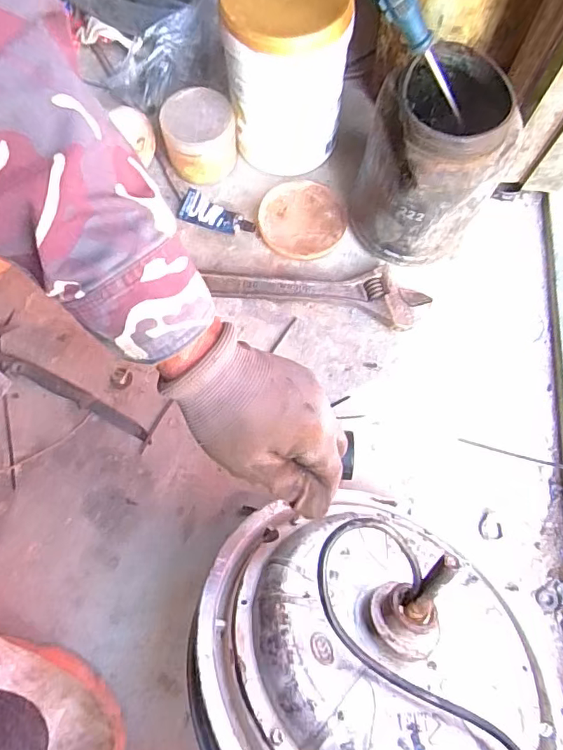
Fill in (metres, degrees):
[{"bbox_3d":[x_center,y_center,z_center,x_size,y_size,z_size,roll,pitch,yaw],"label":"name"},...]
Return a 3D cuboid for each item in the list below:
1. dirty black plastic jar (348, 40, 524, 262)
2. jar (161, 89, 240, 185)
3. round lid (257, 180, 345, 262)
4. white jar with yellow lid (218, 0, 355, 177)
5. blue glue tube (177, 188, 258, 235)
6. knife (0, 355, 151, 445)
[{"bbox_3d":[0.147,-0.210,0.513,0.129,0.171,0.135,0,74,1],"label":"dirty black plastic jar"},{"bbox_3d":[-0.094,-0.278,0.592,0.080,0.058,0.074,0,74,1],"label":"jar"},{"bbox_3d":[0.023,-0.181,0.594,0.099,0.007,0.097,0,74,1],"label":"round lid"},{"bbox_3d":[0.006,-0.328,0.550,0.117,0.170,0.106,1,74,1],"label":"white jar with yellow lid"},{"bbox_3d":[-0.075,-0.182,0.592,0.089,0.014,0.035,25,75,8],"label":"blue glue tube"},{"bbox_3d":[-0.215,0.022,0.535,0.183,0.010,0.019,26,76,8],"label":"knife"}]

